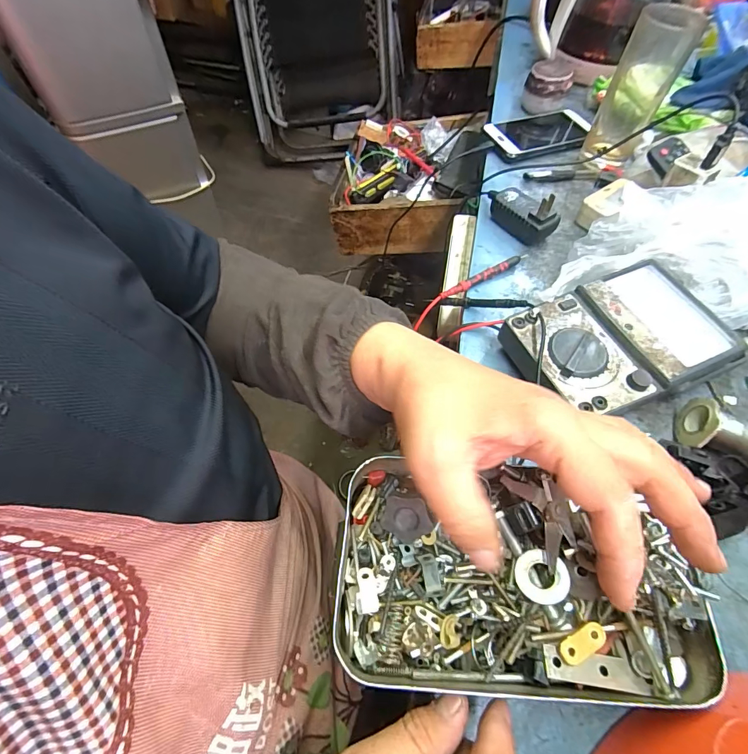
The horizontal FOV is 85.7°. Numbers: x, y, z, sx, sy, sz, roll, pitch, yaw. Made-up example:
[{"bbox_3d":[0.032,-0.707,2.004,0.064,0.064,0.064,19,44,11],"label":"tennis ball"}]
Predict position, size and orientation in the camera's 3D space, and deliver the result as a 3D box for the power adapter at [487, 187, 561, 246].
[{"bbox_3d":[0.161,-0.189,0.447,0.031,0.046,0.085,-32,65,-19],"label":"power adapter"}]

